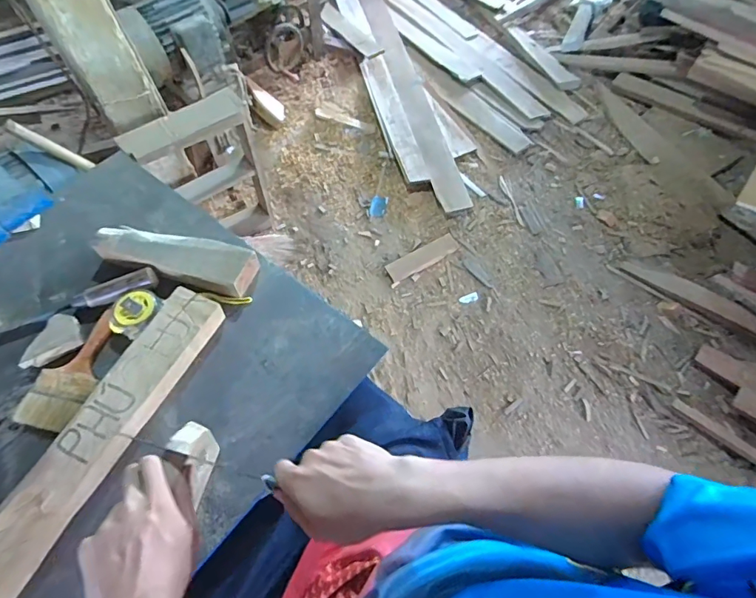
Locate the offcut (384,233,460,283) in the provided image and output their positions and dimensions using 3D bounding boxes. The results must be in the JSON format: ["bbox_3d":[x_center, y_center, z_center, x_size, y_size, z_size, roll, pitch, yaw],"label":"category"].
[{"bbox_3d":[0.169,-0.156,1.663,0.302,0.020,0.083,-29,63,-15],"label":"offcut"}]

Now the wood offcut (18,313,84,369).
[{"bbox_3d":[-0.456,0.054,0.621,0.080,0.019,0.059,-27,62,-14],"label":"wood offcut"}]

